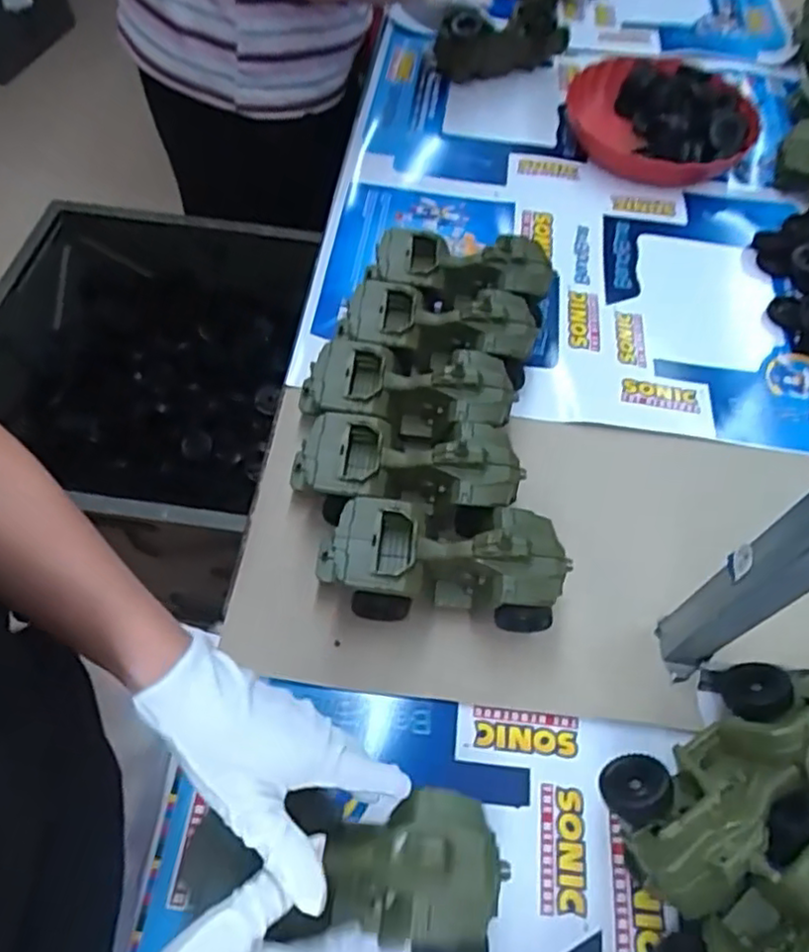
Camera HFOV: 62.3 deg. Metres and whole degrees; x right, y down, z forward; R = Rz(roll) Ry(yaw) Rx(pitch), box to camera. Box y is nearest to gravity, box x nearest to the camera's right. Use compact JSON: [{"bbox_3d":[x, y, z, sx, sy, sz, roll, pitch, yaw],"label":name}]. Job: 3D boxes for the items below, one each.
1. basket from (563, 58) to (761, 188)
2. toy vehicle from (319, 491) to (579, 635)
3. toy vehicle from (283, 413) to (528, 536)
[{"bbox_3d":[0.338,-0.477,0.890,0.235,0.073,0.215,8,59,2],"label":"basket"},{"bbox_3d":[0.027,0.070,0.533,0.189,0.075,0.083,4,59,0],"label":"toy vehicle"},{"bbox_3d":[0.001,-0.002,0.573,0.191,0.078,0.085,8,59,2],"label":"toy vehicle"}]

